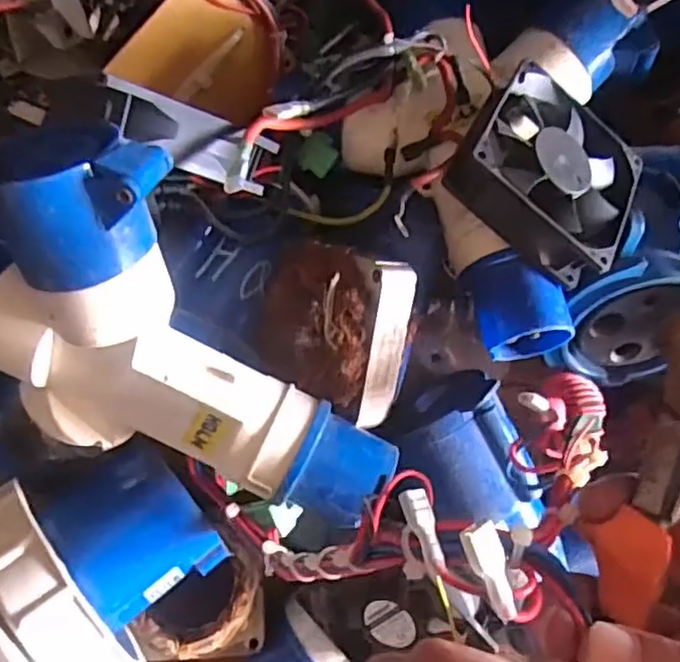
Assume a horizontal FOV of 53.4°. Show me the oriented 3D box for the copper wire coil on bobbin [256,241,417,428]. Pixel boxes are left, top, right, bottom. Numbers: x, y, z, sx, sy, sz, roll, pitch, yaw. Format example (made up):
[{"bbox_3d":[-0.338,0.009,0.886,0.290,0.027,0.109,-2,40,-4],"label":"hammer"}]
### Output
[{"bbox_3d":[-0.004,0.000,0.325,0.069,0.057,0.073,0,87,-4],"label":"copper wire coil on bobbin"}]

